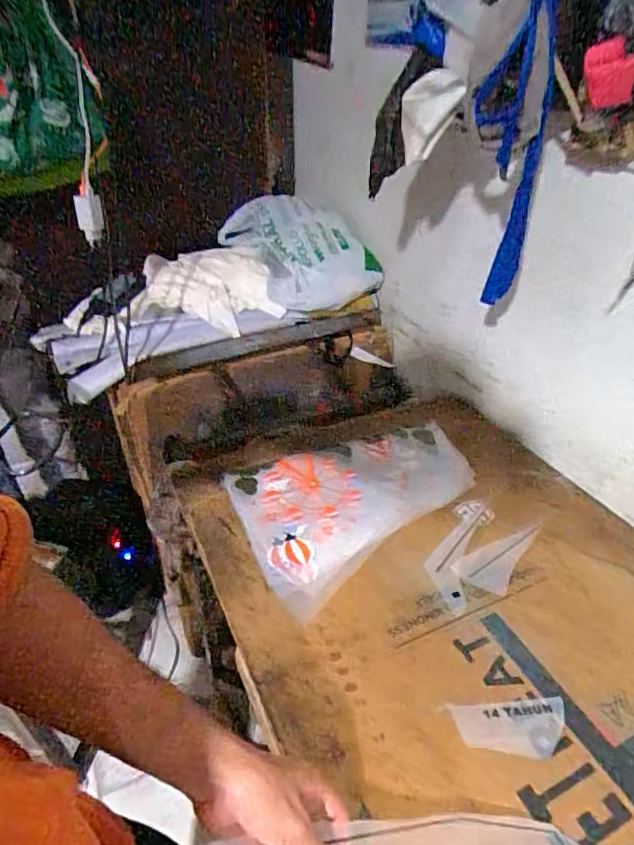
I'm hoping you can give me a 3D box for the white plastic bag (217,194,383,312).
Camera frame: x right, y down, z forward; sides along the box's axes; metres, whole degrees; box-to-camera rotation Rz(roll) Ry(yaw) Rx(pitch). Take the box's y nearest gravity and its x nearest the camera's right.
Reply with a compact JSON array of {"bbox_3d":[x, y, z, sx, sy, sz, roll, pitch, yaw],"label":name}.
[{"bbox_3d":[-0.044,-0.413,1.275,0.243,0.177,0.326,-22,44,-29],"label":"white plastic bag"}]

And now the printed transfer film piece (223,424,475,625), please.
[{"bbox_3d":[0.069,0.099,0.864,0.430,0.011,0.271,-22,44,-29],"label":"printed transfer film piece"}]

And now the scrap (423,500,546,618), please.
[{"bbox_3d":[0.228,0.182,0.766,0.112,0.006,0.212,25,43,27],"label":"scrap"}]

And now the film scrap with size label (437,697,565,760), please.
[{"bbox_3d":[0.205,0.324,0.570,0.127,0.004,0.056,-1,37,-4],"label":"film scrap with size label"}]

